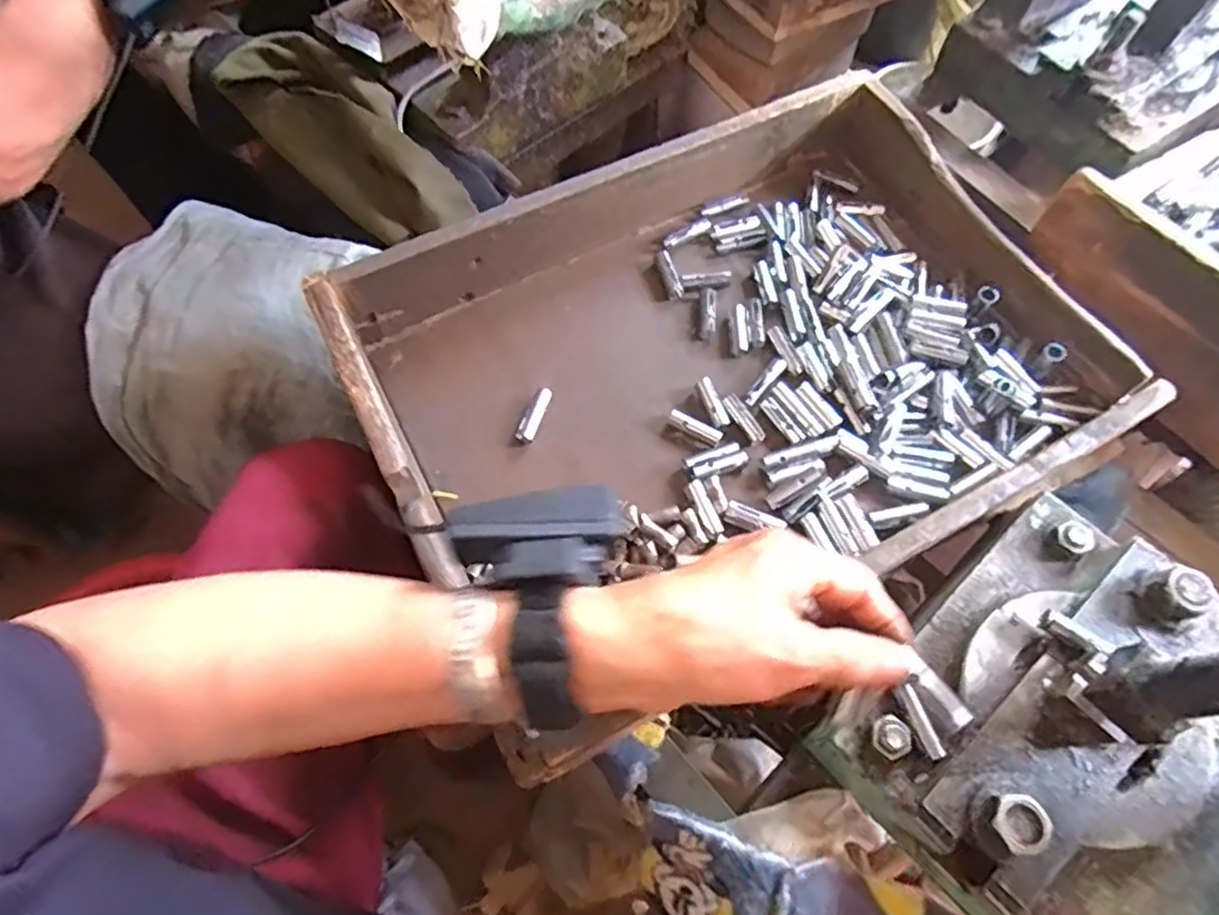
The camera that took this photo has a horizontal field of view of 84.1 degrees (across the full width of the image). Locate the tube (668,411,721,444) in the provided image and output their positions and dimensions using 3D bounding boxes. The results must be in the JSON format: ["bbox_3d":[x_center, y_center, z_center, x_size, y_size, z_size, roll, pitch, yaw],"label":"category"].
[{"bbox_3d":[0.057,-0.020,0.448,0.036,0.011,0.010,24,66,11],"label":"tube"}]

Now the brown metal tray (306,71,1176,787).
[{"bbox_3d":[0.078,-0.060,0.436,0.435,0.081,0.311,-26,67,-12],"label":"brown metal tray"}]

